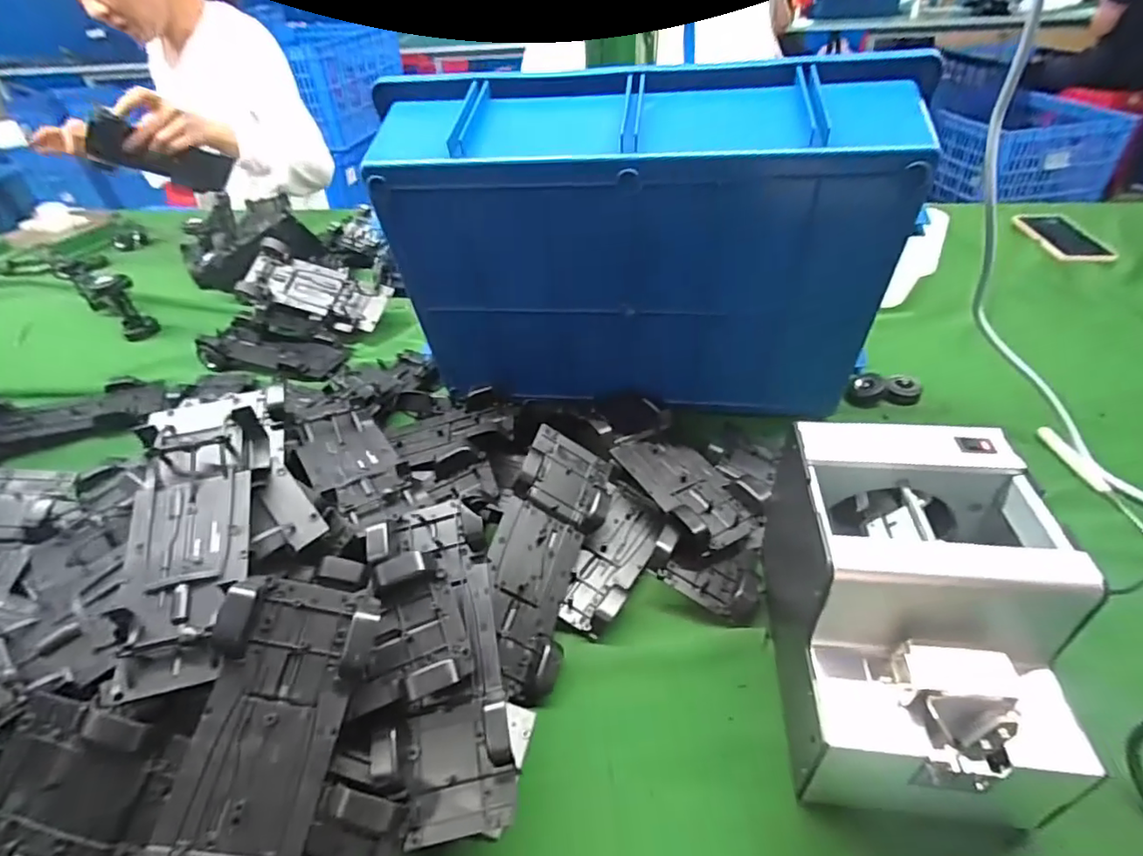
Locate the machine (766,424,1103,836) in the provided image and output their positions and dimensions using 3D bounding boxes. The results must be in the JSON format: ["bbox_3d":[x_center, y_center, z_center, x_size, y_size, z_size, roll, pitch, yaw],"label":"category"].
[{"bbox_3d":[0.196,0.107,0.338,0.129,0.136,0.202,2,41,8],"label":"machine"}]

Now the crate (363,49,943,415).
[{"bbox_3d":[0.054,-0.151,0.507,0.423,0.262,0.120,2,41,7],"label":"crate"}]

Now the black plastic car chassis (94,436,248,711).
[{"bbox_3d":[-0.231,0.073,0.339,0.065,0.020,0.155,-11,57,-7],"label":"black plastic car chassis"}]

